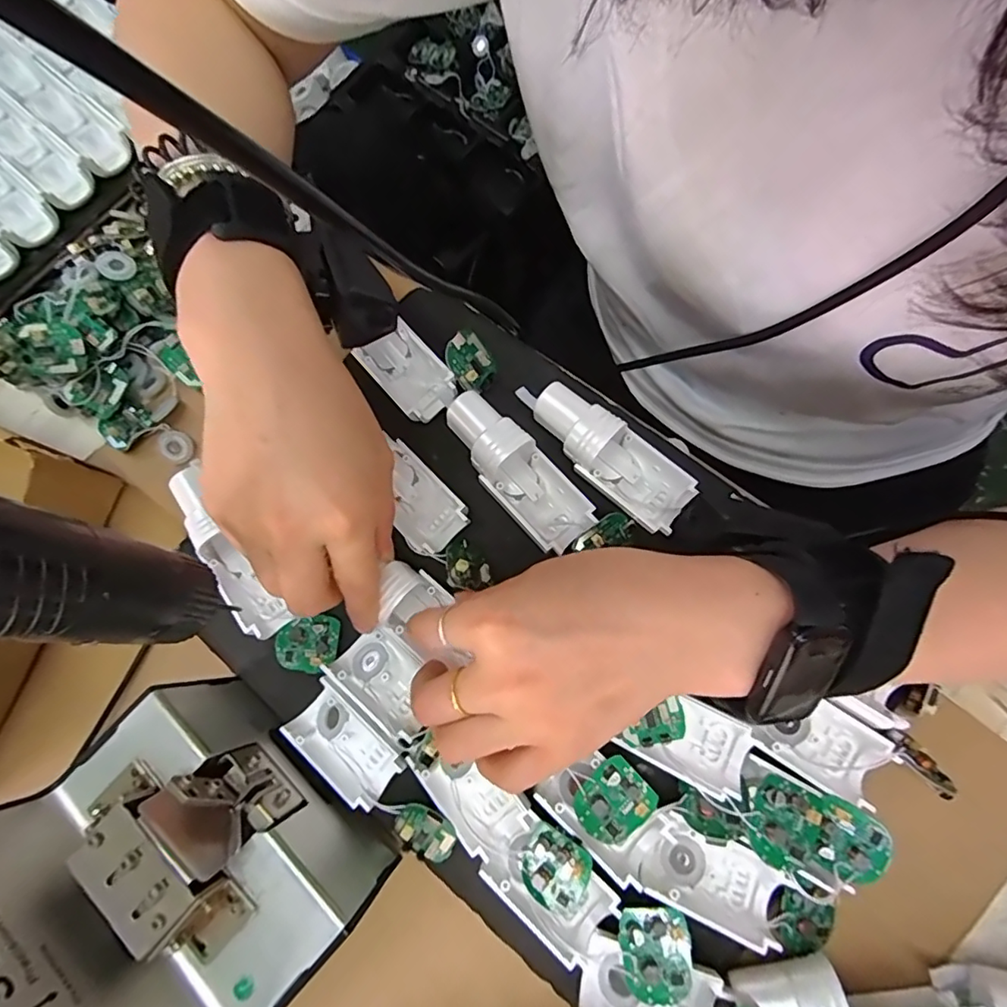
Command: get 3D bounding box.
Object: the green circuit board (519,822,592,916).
[{"bbox_3d":[0.021,0.162,0.239,0.029,0.009,0.035,33,106,29],"label":"green circuit board"}]

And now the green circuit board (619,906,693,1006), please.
[{"bbox_3d":[0.065,0.189,0.230,0.030,0.006,0.033,-3,70,-2],"label":"green circuit board"}]

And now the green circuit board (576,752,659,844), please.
[{"bbox_3d":[0.049,0.133,0.243,0.033,0.006,0.028,-42,73,-1],"label":"green circuit board"}]

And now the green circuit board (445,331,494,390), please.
[{"bbox_3d":[-0.019,-0.080,0.305,0.024,0.004,0.031,-48,123,-20],"label":"green circuit board"}]

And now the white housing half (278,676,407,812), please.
[{"bbox_3d":[-0.077,0.117,0.267,0.057,0.017,0.033,39,83,13],"label":"white housing half"}]

